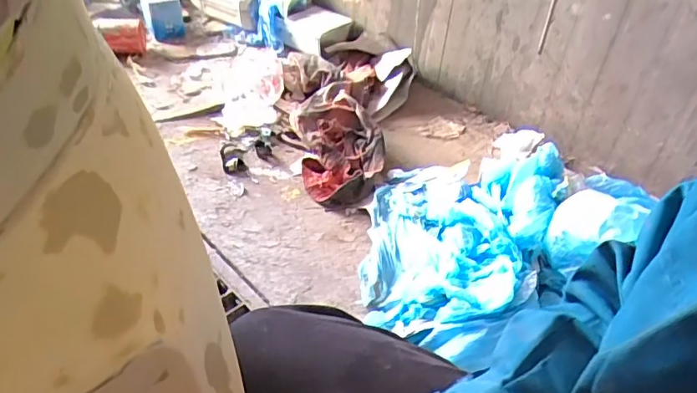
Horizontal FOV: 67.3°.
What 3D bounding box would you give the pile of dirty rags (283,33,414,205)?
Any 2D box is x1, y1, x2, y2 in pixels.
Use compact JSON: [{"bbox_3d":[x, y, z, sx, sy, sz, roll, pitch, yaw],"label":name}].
[{"bbox_3d":[-0.034,-0.236,1.429,0.379,0.131,0.639,7,55,5],"label":"pile of dirty rags"}]

